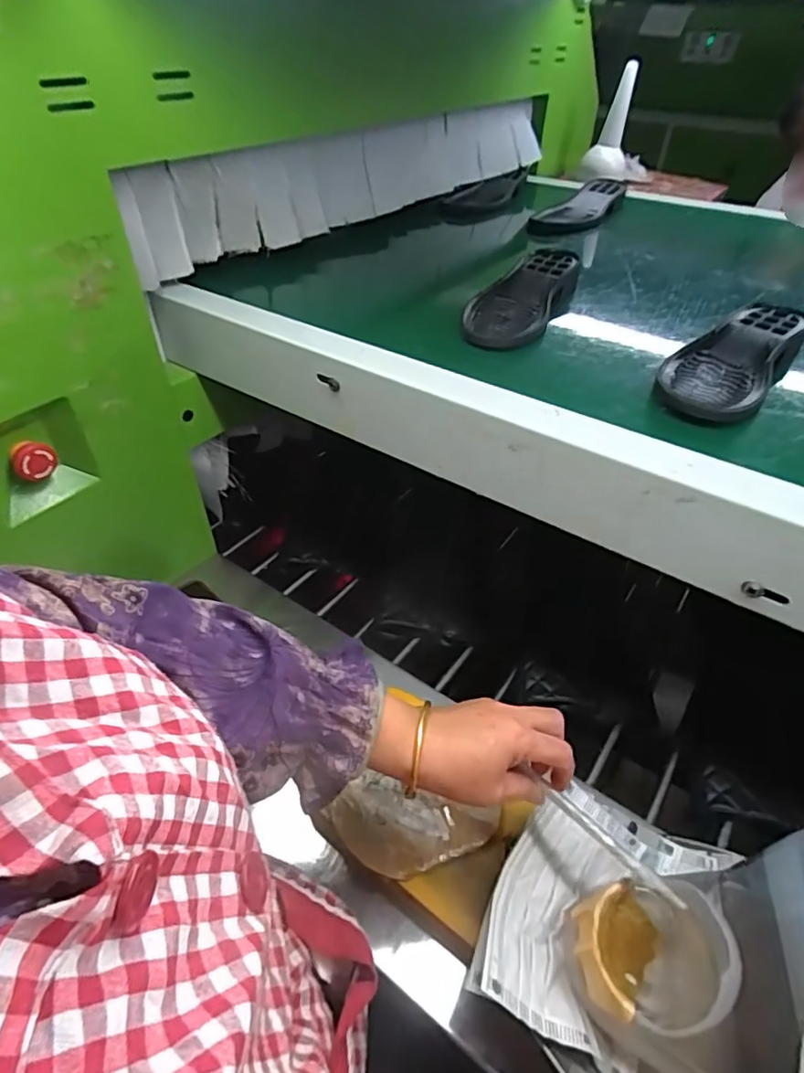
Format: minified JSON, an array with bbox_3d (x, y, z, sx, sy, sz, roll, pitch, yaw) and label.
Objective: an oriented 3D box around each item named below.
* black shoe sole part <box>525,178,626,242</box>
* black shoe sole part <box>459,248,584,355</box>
[{"bbox_3d":[0.270,-0.498,0.854,0.075,0.044,0.223,28,49,25],"label":"black shoe sole part"},{"bbox_3d":[0.125,-0.251,0.584,0.082,0.029,0.215,21,47,19],"label":"black shoe sole part"}]

